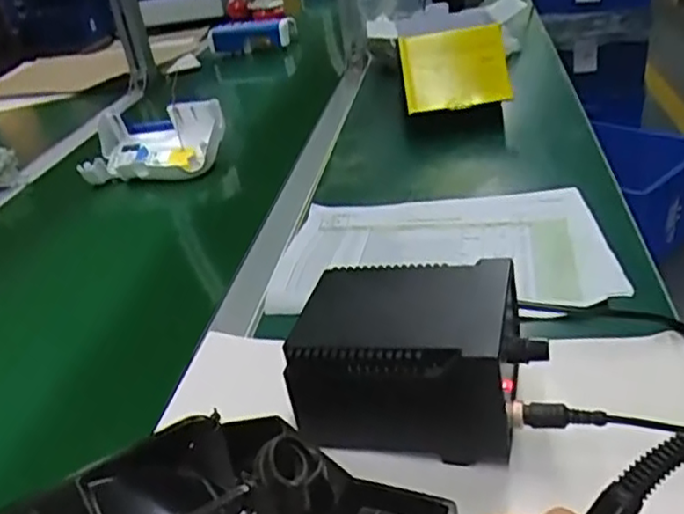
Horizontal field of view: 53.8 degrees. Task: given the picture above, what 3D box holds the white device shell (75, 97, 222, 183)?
[{"bbox_3d":[-0.270,-0.172,0.995,0.194,0.074,0.153,-1,30,11],"label":"white device shell"}]

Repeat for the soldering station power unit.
[{"bbox_3d":[0.052,0.064,0.468,0.165,0.073,0.112,4,29,20],"label":"soldering station power unit"}]

